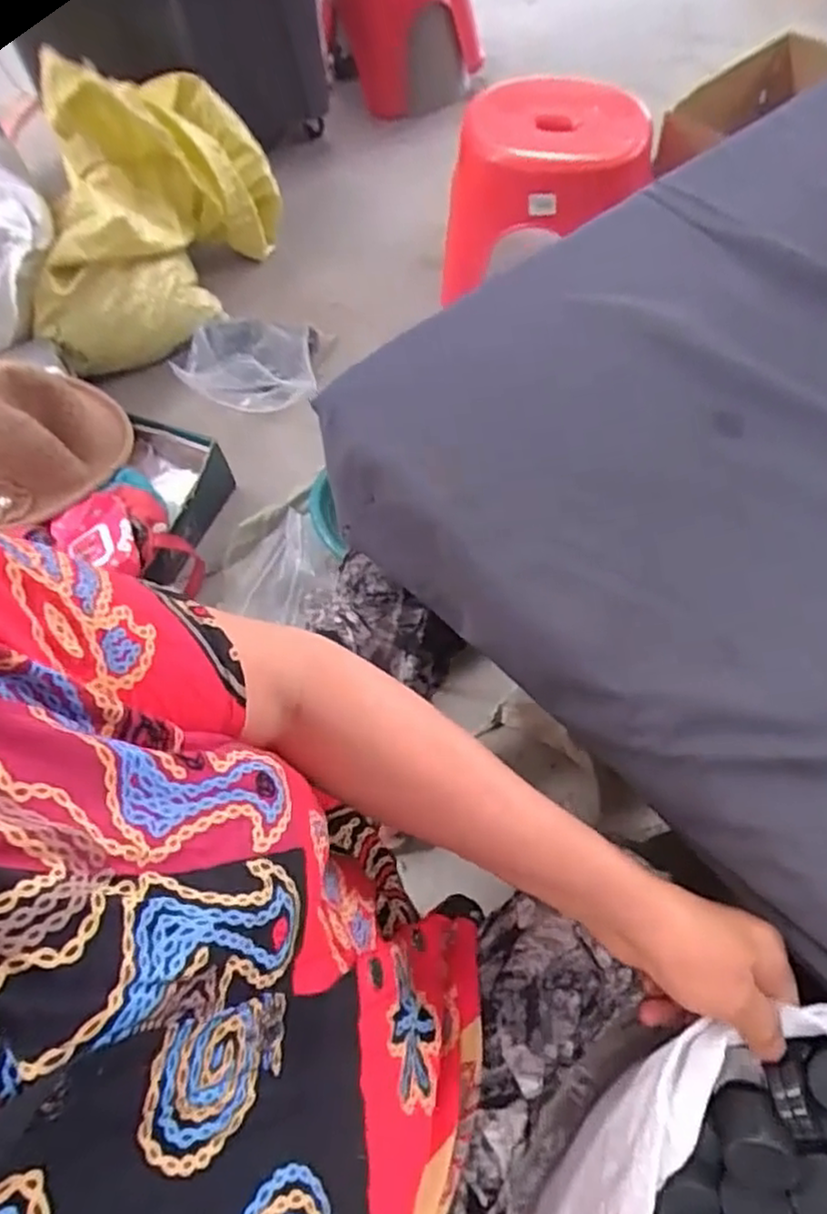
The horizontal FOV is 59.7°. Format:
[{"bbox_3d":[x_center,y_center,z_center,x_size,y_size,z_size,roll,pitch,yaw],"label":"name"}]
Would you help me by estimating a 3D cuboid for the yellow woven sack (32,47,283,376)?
[{"bbox_3d":[-0.427,-0.654,1.199,0.358,0.289,0.438,-7,62,0],"label":"yellow woven sack"}]

